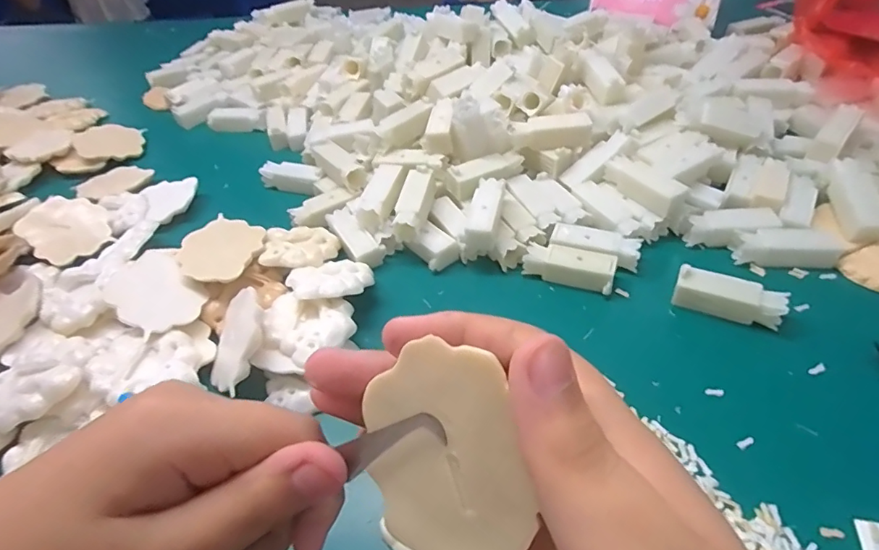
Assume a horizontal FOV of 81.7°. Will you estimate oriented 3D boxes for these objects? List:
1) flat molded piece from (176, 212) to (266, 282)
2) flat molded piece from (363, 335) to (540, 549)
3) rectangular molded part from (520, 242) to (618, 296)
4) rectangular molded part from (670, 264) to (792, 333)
[{"bbox_3d":[-0.154,-0.019,0.356,0.060,0.007,0.060,15,46,24],"label":"flat molded piece"},{"bbox_3d":[0.001,0.053,0.140,0.045,0.066,0.004,-14,-3,24],"label":"flat molded piece"},{"bbox_3d":[0.090,-0.005,0.353,0.060,0.021,0.023,15,49,20],"label":"rectangular molded part"},{"bbox_3d":[0.181,0.014,0.318,0.060,0.022,0.018,18,50,22],"label":"rectangular molded part"}]

